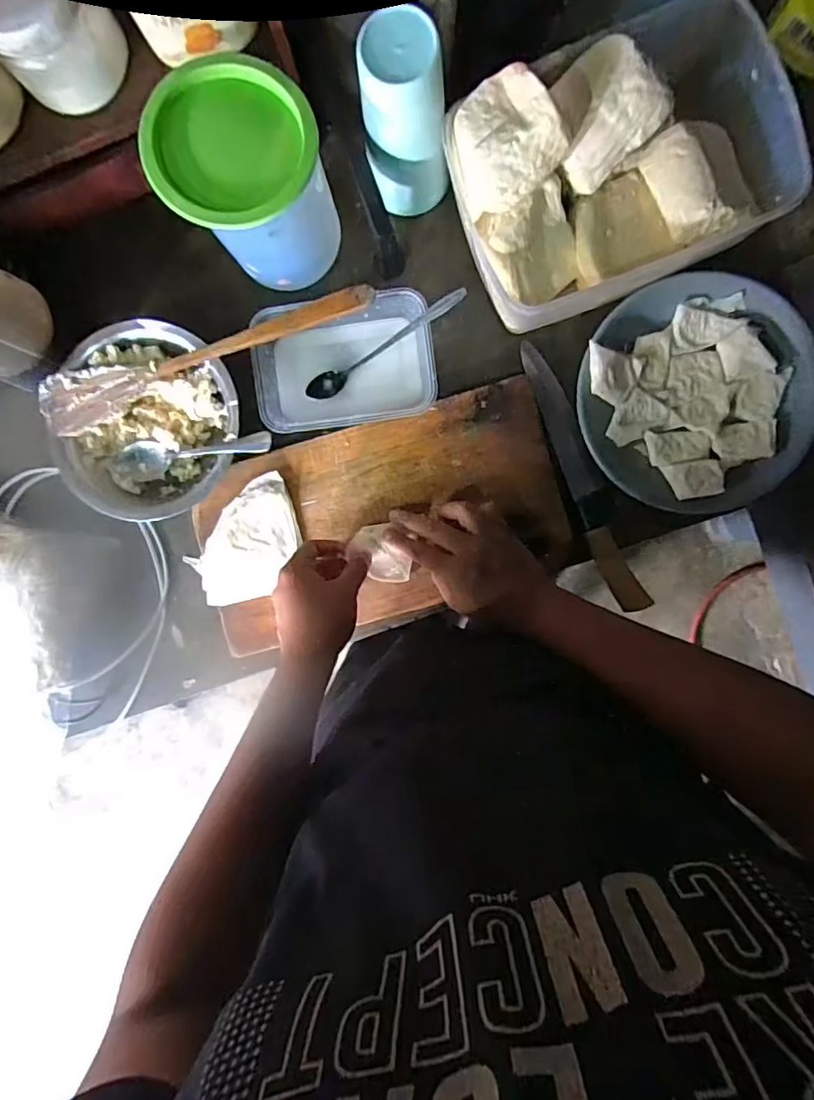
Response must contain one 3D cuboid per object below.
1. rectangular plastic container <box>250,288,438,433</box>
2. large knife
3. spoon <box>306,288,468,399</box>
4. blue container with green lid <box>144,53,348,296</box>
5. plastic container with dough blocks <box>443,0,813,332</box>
[{"bbox_3d":[-0.060,-0.180,0.534,0.168,0.059,0.112,-9,91,4],"label":"rectangular plastic container"},{"bbox_3d":[0.172,-0.070,0.537,0.032,0.021,0.277,-23,90,5],"label":"large knife"},{"bbox_3d":[-0.022,-0.196,0.525,0.176,0.016,0.021,-27,90,20],"label":"spoon"},{"bbox_3d":[-0.126,-0.303,0.468,0.117,0.151,0.105,-37,89,4],"label":"blue container with green lid"},{"bbox_3d":[0.179,-0.321,0.460,0.264,0.117,0.182,-19,91,4],"label":"plastic container with dough blocks"}]

